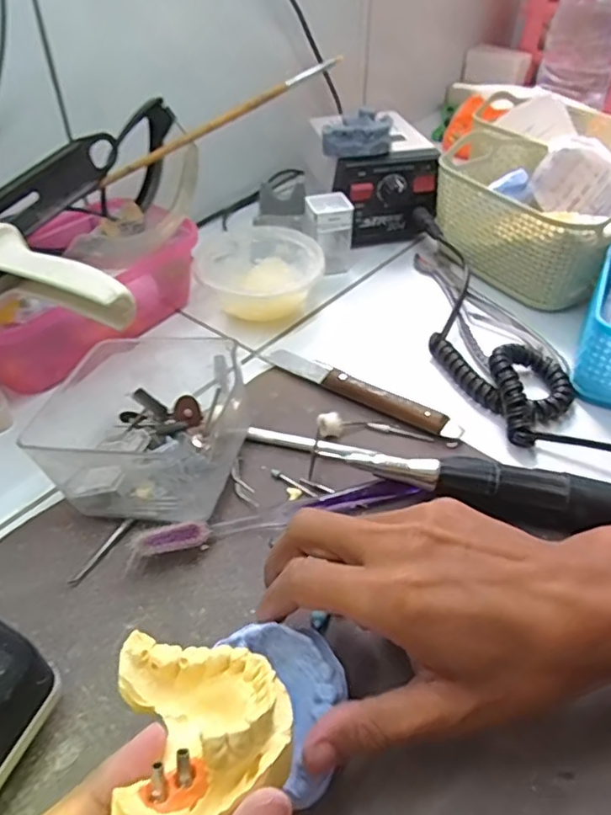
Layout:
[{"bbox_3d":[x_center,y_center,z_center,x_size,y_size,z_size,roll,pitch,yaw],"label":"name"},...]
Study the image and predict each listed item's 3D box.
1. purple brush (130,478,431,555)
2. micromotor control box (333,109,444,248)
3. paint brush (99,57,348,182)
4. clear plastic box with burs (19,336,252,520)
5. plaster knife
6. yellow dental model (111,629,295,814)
[{"bbox_3d":[-0.011,0.058,0.335,0.161,0.020,0.017,-13,45,-14],"label":"purple brush"},{"bbox_3d":[0.069,-0.219,0.583,0.096,0.082,0.108,-5,44,-6],"label":"micromotor control box"},{"bbox_3d":[-0.065,-0.210,0.442,0.196,0.007,0.013,-22,43,11],"label":"paint brush"},{"bbox_3d":[-0.097,0.017,0.351,0.109,0.057,0.090,9,44,8],"label":"clear plastic box with burs"},{"bbox_3d":[0.036,-0.013,0.416,0.150,0.013,0.020,26,49,24],"label":"plaster knife"},{"bbox_3d":[-0.032,0.103,0.192,0.052,0.029,0.072,-4,22,-15],"label":"yellow dental model"}]

